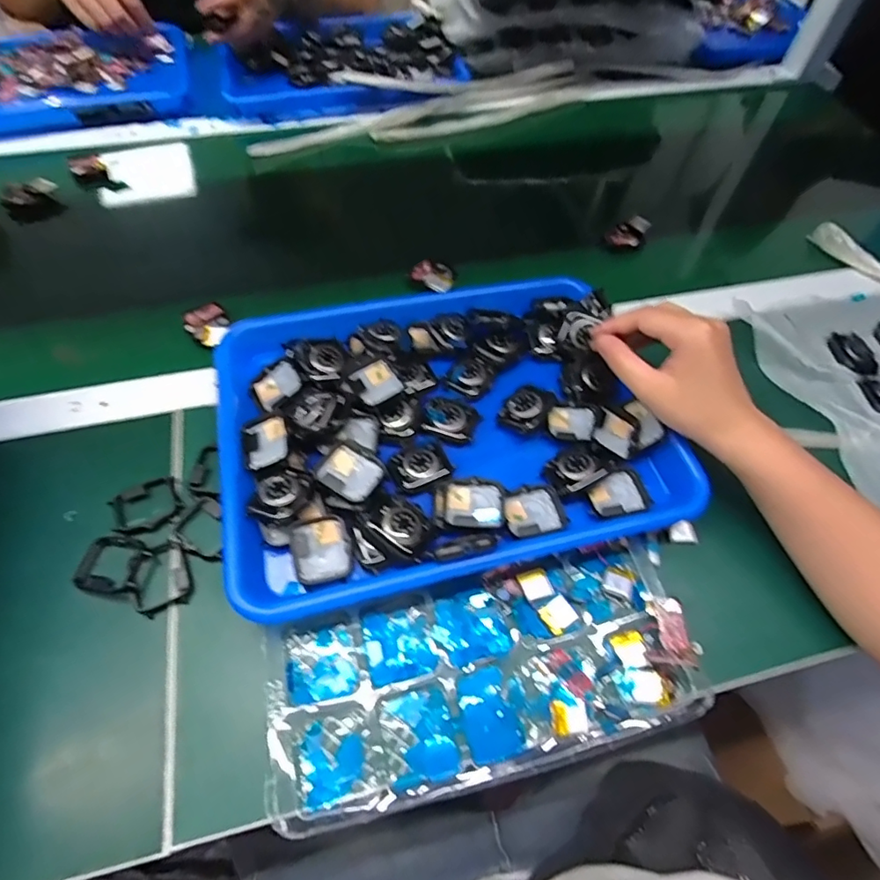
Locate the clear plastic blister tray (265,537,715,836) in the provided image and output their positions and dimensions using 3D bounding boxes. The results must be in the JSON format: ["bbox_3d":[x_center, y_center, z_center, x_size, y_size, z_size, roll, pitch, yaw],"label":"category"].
[{"bbox_3d":[0.029,0.144,0.322,0.258,0.020,0.110,-13,60,-8],"label":"clear plastic blister tray"}]

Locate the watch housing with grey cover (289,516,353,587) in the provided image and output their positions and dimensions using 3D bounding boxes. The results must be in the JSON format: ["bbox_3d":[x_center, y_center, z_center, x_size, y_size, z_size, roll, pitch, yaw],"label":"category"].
[{"bbox_3d":[-0.079,0.073,0.344,0.037,0.010,0.041,-12,58,-10],"label":"watch housing with grey cover"}]

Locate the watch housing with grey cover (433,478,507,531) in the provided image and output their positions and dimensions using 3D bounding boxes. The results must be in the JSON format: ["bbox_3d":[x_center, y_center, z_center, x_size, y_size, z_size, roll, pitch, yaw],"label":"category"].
[{"bbox_3d":[0.020,0.046,0.362,0.048,0.009,0.037,6,57,2],"label":"watch housing with grey cover"}]

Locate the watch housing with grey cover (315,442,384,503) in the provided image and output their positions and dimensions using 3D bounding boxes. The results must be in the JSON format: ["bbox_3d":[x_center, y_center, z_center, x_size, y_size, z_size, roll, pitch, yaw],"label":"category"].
[{"bbox_3d":[-0.061,0.025,0.362,0.041,0.017,0.035,28,60,15],"label":"watch housing with grey cover"}]

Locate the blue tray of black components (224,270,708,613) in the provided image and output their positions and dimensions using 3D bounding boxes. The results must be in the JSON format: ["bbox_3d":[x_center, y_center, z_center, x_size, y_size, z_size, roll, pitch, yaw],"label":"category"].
[{"bbox_3d":[0.001,-0.018,0.400,0.323,0.039,0.251,-13,60,-8],"label":"blue tray of black components"}]

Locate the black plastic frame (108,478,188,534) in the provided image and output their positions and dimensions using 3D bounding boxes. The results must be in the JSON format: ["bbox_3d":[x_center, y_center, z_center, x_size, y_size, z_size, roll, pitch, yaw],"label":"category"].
[{"bbox_3d":[-0.212,0.048,0.374,0.045,0.008,0.035,-25,61,-17],"label":"black plastic frame"}]

